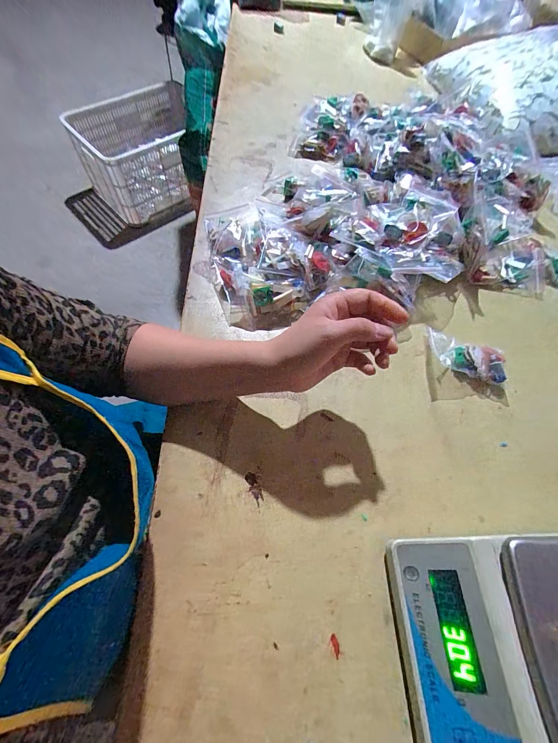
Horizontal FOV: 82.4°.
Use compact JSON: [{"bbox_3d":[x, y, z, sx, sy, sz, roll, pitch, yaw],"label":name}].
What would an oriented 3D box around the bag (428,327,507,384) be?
[{"bbox_3d":[0.259,-0.025,0.438,0.100,0.029,0.062,22,64,8],"label":"bag"}]

